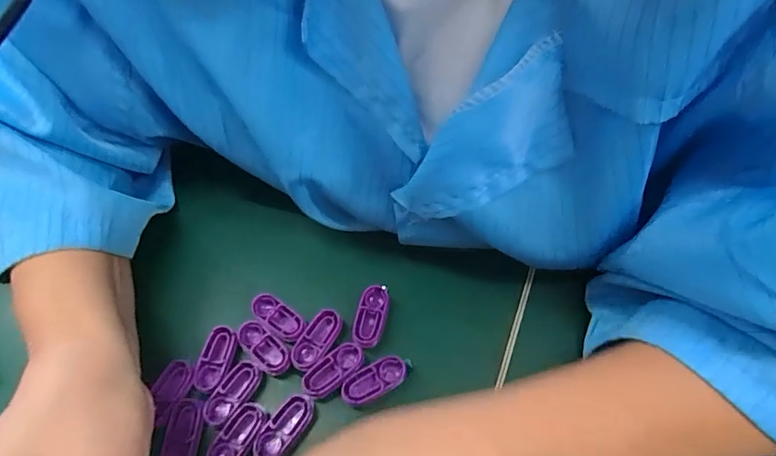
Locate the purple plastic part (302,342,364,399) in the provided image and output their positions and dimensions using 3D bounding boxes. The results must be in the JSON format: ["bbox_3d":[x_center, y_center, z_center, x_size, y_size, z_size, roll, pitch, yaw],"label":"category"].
[{"bbox_3d":[-0.028,0.071,0.239,0.033,0.004,0.016,-36,64,-17],"label":"purple plastic part"}]

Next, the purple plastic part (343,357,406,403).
[{"bbox_3d":[-0.007,0.076,0.236,0.033,0.004,0.016,-27,62,-13],"label":"purple plastic part"}]

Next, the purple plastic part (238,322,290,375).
[{"bbox_3d":[-0.065,0.062,0.247,0.034,0.004,0.015,37,67,21],"label":"purple plastic part"}]

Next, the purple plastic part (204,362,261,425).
[{"bbox_3d":[-0.078,0.083,0.238,0.016,0.006,0.032,28,64,18],"label":"purple plastic part"}]

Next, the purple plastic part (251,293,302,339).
[{"bbox_3d":[-0.060,0.047,0.255,0.034,0.004,0.015,33,66,20],"label":"purple plastic part"}]

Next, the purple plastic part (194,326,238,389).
[{"bbox_3d":[-0.090,0.068,0.247,0.015,0.005,0.032,6,60,6],"label":"purple plastic part"}]

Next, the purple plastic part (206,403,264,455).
[{"bbox_3d":[-0.072,0.100,0.224,0.016,0.004,0.033,26,64,17],"label":"purple plastic part"}]

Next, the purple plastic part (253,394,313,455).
[{"bbox_3d":[-0.050,0.096,0.227,0.016,0.004,0.034,32,70,14],"label":"purple plastic part"}]

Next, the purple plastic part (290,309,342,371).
[{"bbox_3d":[-0.037,0.059,0.250,0.017,0.004,0.034,29,66,17],"label":"purple plastic part"}]

